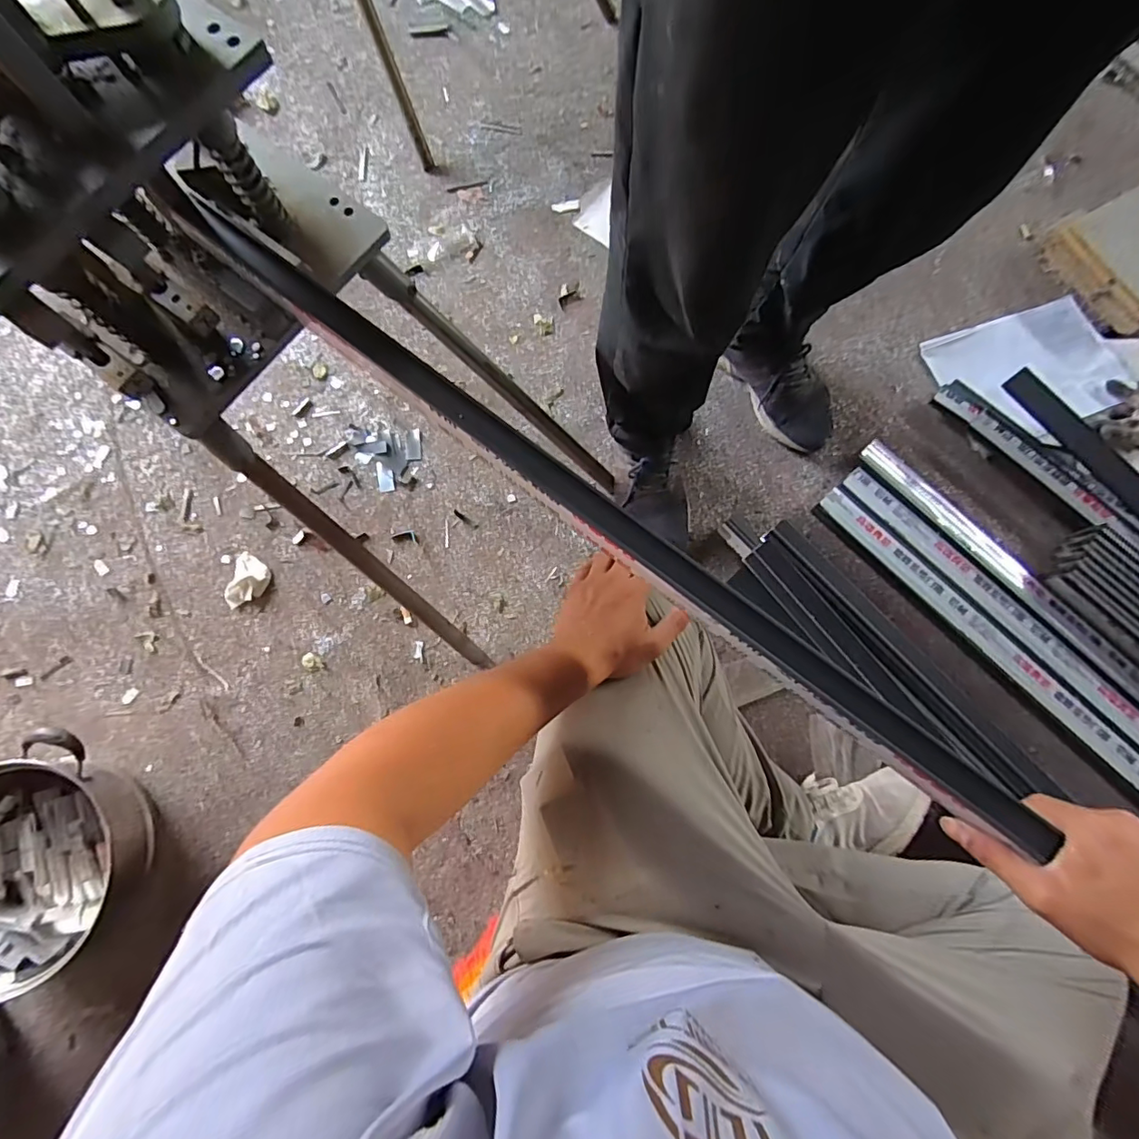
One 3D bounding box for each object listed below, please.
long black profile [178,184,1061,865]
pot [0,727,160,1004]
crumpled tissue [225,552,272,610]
[{"bbox_3d":[0.003,-0.061,0.424,0.818,0.026,0.033,38,81,6],"label":"long black profile"},{"bbox_3d":[-0.709,0.389,0.696,0.277,0.097,0.268,0,79,0],"label":"pot"},{"bbox_3d":[-0.493,0.018,0.815,0.054,0.015,0.084,7,79,1],"label":"crumpled tissue"}]

